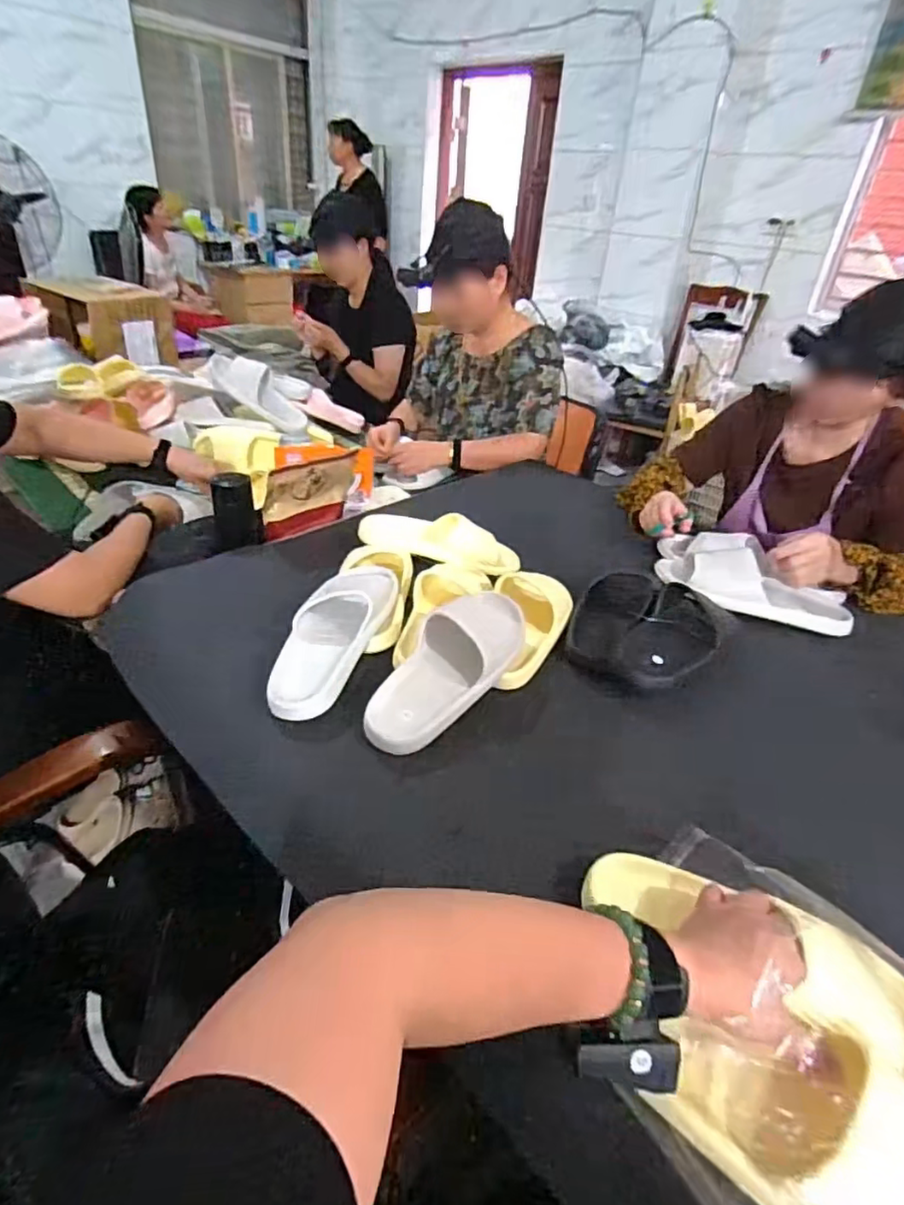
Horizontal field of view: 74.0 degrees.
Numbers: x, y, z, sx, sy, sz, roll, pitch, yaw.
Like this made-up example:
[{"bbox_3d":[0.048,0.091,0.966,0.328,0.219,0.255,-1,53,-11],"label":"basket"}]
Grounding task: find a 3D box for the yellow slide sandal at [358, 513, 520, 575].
[{"bbox_3d":[-0.021,-0.100,0.955,0.257,0.067,0.093,10,34,8],"label":"yellow slide sandal"}]

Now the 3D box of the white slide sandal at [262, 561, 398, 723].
[{"bbox_3d":[-0.149,0.031,0.738,0.093,0.062,0.248,14,48,13],"label":"white slide sandal"}]

